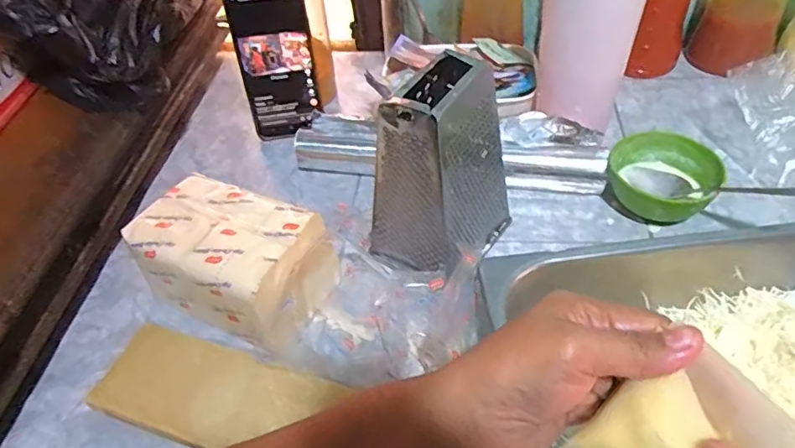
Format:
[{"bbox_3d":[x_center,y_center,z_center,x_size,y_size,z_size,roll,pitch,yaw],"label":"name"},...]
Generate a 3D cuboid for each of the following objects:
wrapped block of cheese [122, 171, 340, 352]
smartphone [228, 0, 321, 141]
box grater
[{"bbox_3d":[-0.129,0.030,0.444,0.149,0.074,0.100,19,52,22],"label":"wrapped block of cheese"},{"bbox_3d":[-0.126,-0.169,0.576,0.074,0.167,0.010,-8,36,-6],"label":"smartphone"},{"bbox_3d":[0.035,-0.045,0.440,0.087,0.163,0.098,21,53,24],"label":"box grater"}]

